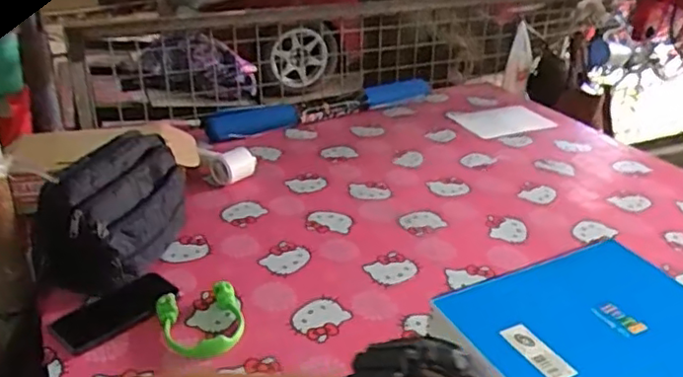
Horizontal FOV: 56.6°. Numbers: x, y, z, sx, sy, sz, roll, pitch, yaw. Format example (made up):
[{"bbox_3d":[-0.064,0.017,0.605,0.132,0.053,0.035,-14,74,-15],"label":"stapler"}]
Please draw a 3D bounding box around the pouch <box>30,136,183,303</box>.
[{"bbox_3d":[-0.331,0.034,0.945,0.139,0.166,0.243,3,28,4],"label":"pouch"}]

